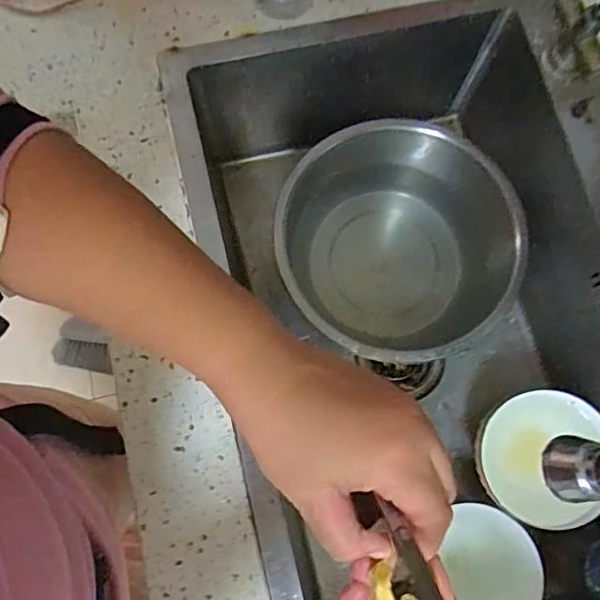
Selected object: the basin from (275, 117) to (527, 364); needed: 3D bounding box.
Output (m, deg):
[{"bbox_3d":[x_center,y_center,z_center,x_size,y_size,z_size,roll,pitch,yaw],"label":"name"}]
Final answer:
[{"bbox_3d":[0.121,-0.065,0.667,0.275,0.106,0.253,0,76,-1],"label":"basin"}]

